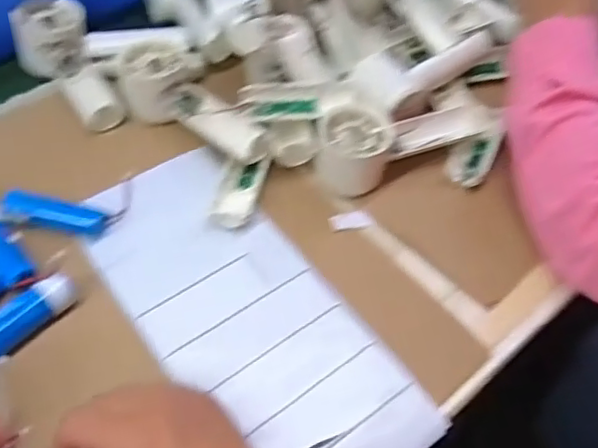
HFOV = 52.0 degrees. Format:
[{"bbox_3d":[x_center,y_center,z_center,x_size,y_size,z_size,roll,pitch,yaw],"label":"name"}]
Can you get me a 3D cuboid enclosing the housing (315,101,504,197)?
[{"bbox_3d":[0.093,-0.079,0.519,0.171,0.052,0.060,-20,57,-21],"label":"housing"}]

